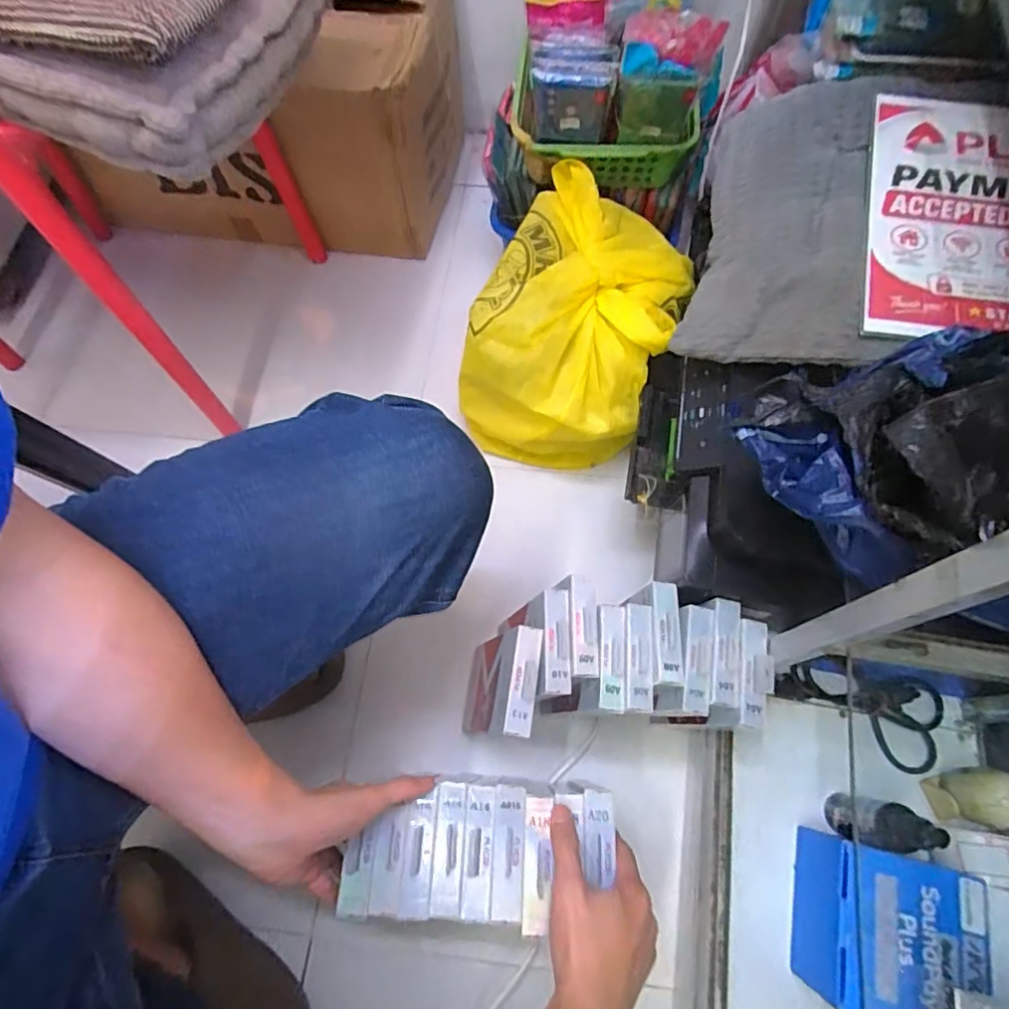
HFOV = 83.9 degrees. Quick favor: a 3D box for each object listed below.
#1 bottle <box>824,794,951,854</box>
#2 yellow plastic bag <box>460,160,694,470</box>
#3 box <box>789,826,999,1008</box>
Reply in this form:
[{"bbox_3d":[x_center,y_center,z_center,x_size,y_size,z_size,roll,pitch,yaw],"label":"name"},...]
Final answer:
[{"bbox_3d":[0.352,0.304,0.535,0.039,0.141,0.040,9,67,6],"label":"bottle"},{"bbox_3d":[0.107,-0.248,0.807,0.233,0.213,0.337,20,69,10],"label":"yellow plastic bag"},{"bbox_3d":[0.342,0.391,0.518,0.145,0.093,0.133,9,67,6],"label":"box"}]

